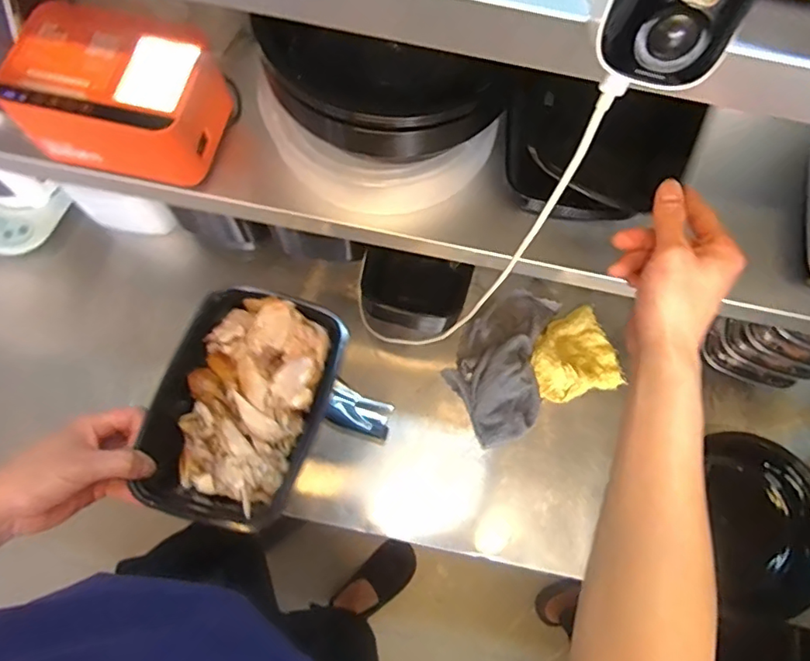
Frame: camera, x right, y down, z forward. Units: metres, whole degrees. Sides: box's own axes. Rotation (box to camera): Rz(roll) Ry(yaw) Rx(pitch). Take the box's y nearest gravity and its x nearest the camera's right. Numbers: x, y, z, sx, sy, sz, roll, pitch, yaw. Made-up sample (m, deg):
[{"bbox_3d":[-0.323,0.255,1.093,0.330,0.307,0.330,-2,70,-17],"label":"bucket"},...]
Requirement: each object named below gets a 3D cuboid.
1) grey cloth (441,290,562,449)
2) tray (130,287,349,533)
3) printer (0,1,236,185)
[{"bbox_3d":[0.142,0.050,0.773,0.145,0.046,0.219,29,75,7],"label":"grey cloth"},{"bbox_3d":[-0.144,0.069,0.497,0.134,0.066,0.203,20,75,5],"label":"tray"},{"bbox_3d":[-0.264,-0.219,0.506,0.173,0.079,0.122,13,74,3],"label":"printer"}]

